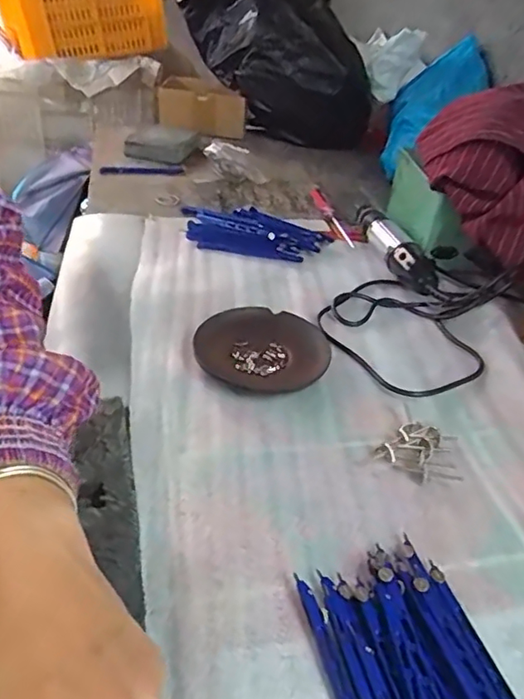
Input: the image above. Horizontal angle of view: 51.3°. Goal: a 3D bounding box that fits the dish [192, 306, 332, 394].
[{"bbox_3d":[0.001,-0.004,0.483,0.115,0.017,0.100,5,37,-3],"label":"dish"}]

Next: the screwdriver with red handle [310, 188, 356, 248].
[{"bbox_3d":[0.093,-0.180,0.738,0.017,0.012,0.172,-4,40,-14],"label":"screwdriver with red handle"}]

